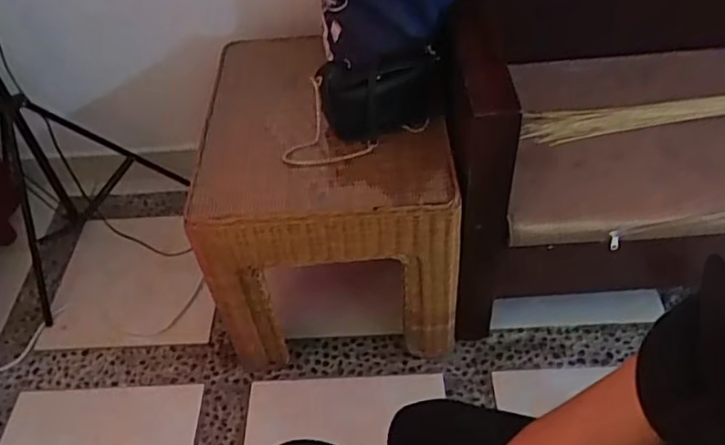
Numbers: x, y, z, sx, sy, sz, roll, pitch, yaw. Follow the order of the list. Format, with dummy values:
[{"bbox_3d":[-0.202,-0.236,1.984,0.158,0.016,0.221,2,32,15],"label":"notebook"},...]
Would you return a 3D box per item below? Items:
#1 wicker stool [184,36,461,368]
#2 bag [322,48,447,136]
[{"bbox_3d":[-0.084,-0.065,1.255,0.430,0.416,0.529,-9,47,-3],"label":"wicker stool"},{"bbox_3d":[0.046,-0.220,1.040,0.230,0.133,0.051,-15,47,-9],"label":"bag"}]

